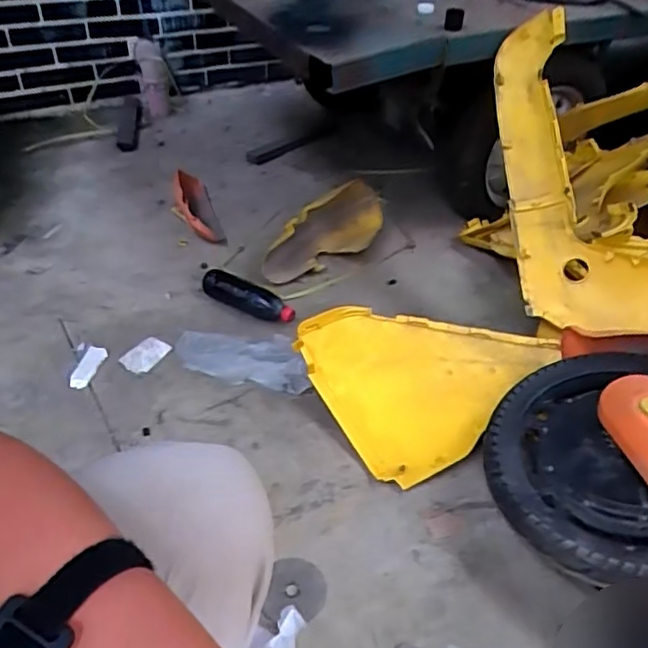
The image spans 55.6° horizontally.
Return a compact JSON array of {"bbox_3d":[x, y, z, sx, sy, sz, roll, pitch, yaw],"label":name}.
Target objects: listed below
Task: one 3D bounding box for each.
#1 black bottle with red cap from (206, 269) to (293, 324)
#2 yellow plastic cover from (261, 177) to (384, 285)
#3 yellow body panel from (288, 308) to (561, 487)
[{"bbox_3d":[-0.165,-0.060,1.291,0.219,0.053,0.058,25,45,26],"label":"black bottle with red cap"},{"bbox_3d":[0.004,-0.207,1.428,0.347,0.141,0.080,-36,50,-19],"label":"yellow plastic cover"},{"bbox_3d":[0.183,0.125,1.068,0.467,0.060,0.310,4,64,5],"label":"yellow body panel"}]

